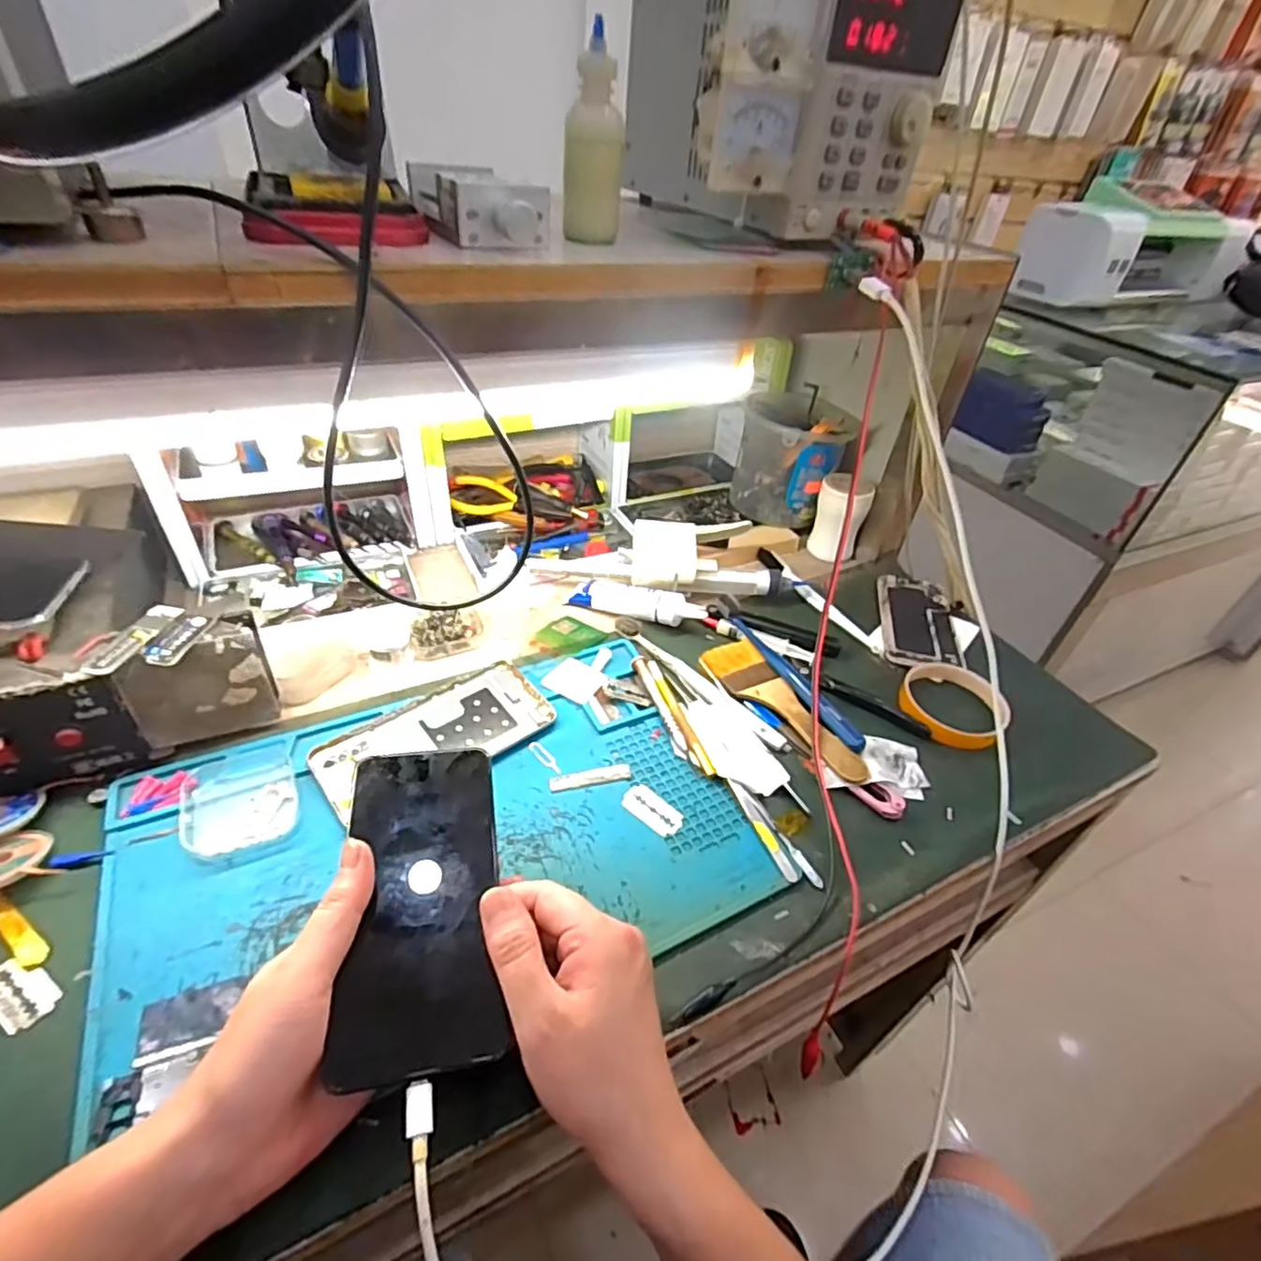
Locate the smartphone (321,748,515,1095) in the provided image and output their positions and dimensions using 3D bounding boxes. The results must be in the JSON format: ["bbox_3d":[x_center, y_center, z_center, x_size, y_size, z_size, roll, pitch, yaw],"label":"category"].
[{"bbox_3d":[-0.102,0.127,0.314,0.070,0.015,0.156,-3,46,-12],"label":"smartphone"}]

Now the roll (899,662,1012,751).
[{"bbox_3d":[0.266,0.059,0.522,0.083,0.022,0.081,4,40,-3],"label":"roll"}]

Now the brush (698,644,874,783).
[{"bbox_3d":[0.113,0.063,0.503,0.056,0.009,0.161,-14,44,-23],"label":"brush"}]

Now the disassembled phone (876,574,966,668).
[{"bbox_3d":[0.281,-0.012,0.624,0.069,0.010,0.145,13,40,8],"label":"disassembled phone"}]

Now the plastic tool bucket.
[{"bbox_3d":[0.172,-0.193,0.717,0.103,0.115,0.106,10,40,4],"label":"plastic tool bucket"}]

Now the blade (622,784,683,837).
[{"bbox_3d":[0.015,0.122,0.433,0.044,0.004,0.023,31,46,27],"label":"blade"}]

